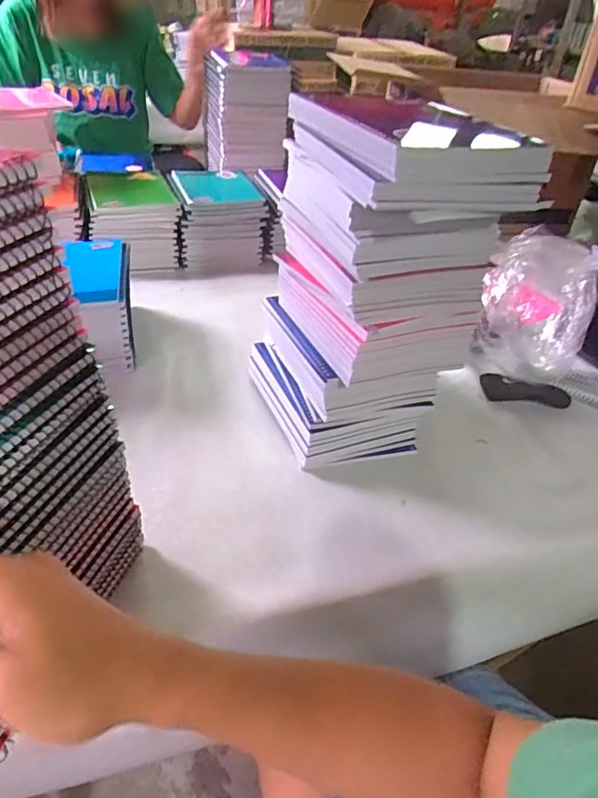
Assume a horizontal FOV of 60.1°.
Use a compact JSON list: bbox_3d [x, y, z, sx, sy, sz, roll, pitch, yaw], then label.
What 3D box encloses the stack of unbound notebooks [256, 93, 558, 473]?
[{"bbox_3d":[0.076,-0.116,0.572,0.187,0.347,0.225,-10,41,-18],"label":"stack of unbound notebooks"}]

